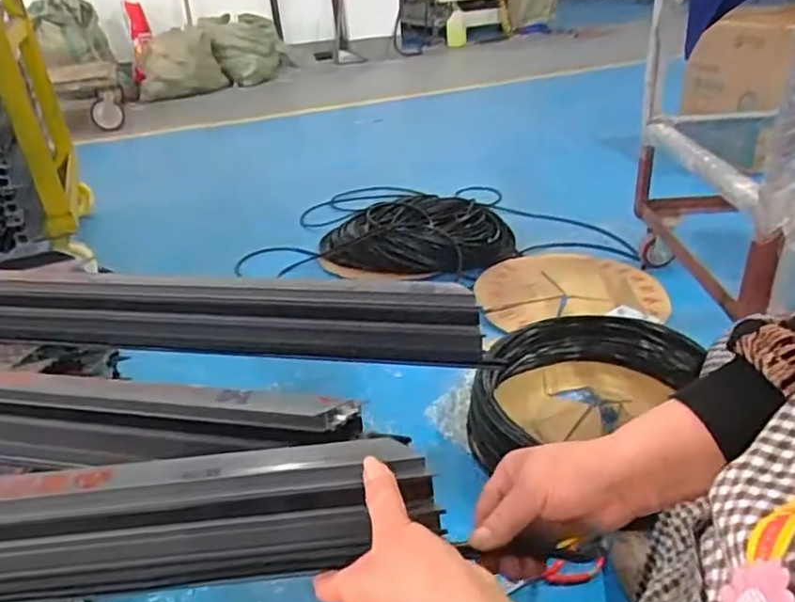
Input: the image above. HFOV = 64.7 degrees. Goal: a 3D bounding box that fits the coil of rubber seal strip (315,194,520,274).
[{"bbox_3d":[0.036,-0.212,1.927,0.529,0.099,0.551,-3,29,2],"label":"coil of rubber seal strip"}]

